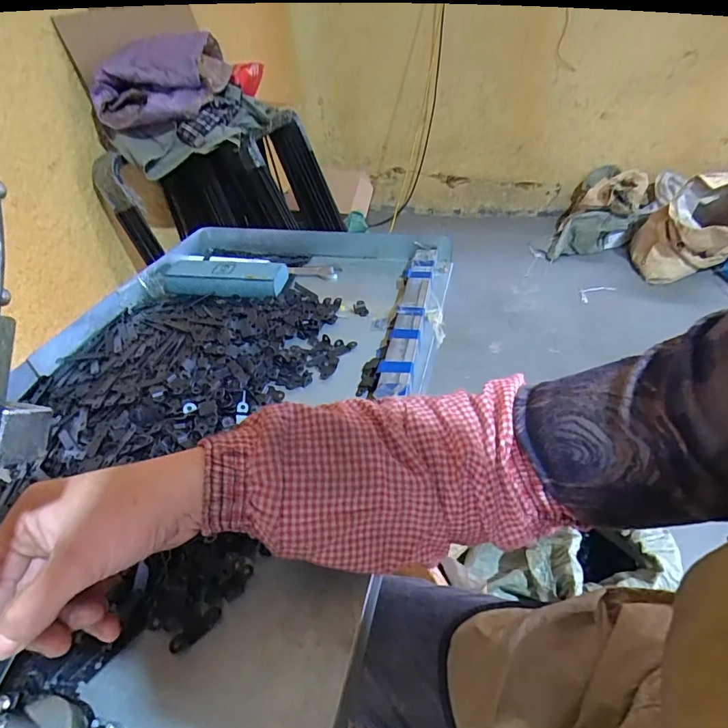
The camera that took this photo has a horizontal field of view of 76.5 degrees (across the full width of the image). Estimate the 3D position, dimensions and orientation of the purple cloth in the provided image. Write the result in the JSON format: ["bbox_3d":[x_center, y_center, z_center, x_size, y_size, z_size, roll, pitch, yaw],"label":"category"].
[{"bbox_3d":[-0.539,-0.753,1.243,0.352,0.202,0.138,-20,41,-18],"label":"purple cloth"}]

